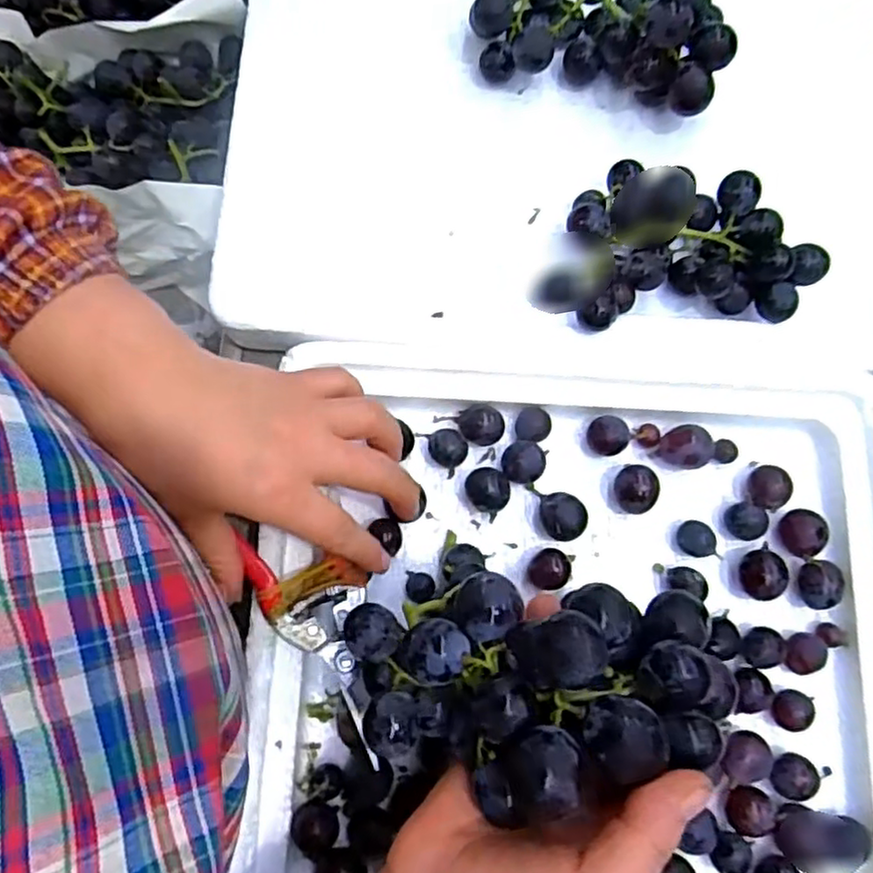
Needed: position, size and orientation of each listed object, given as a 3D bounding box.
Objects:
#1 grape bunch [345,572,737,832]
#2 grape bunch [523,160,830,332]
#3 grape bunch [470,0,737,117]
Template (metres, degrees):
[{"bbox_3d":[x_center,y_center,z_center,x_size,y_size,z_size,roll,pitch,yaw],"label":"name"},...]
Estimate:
[{"bbox_3d":[0.031,0.101,0.267,0.146,0.075,0.091,-7,76,24],"label":"grape bunch"},{"bbox_3d":[0.144,-0.118,0.423,0.164,0.046,0.106,-6,76,-3],"label":"grape bunch"},{"bbox_3d":[0.110,-0.283,0.456,0.171,0.067,0.105,17,76,2],"label":"grape bunch"}]

